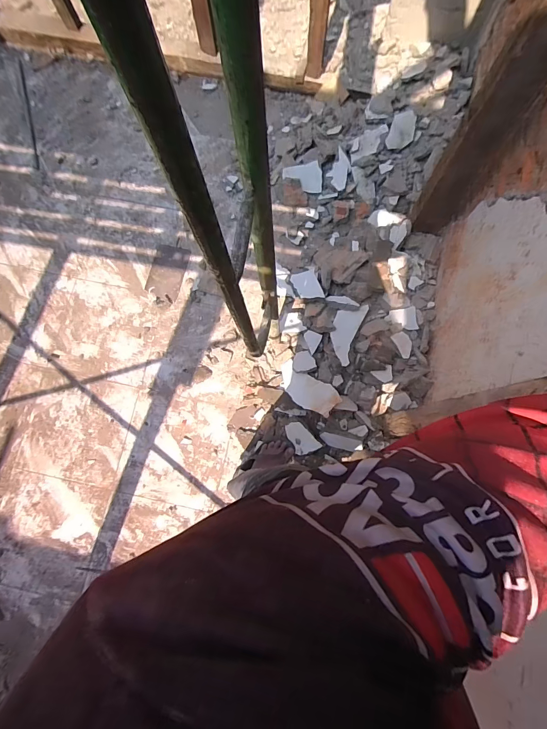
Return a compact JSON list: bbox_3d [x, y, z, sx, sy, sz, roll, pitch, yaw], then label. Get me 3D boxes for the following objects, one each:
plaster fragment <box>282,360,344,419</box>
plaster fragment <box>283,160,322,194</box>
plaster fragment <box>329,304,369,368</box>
[{"bbox_3d":[0.121,0.089,1.302,0.258,0.033,0.116,35,84,23],"label":"plaster fragment"},{"bbox_3d":[0.125,-0.809,1.511,0.165,0.015,0.133,1,79,2],"label":"plaster fragment"},{"bbox_3d":[0.263,-0.119,1.307,0.107,0.023,0.237,16,77,29],"label":"plaster fragment"}]

